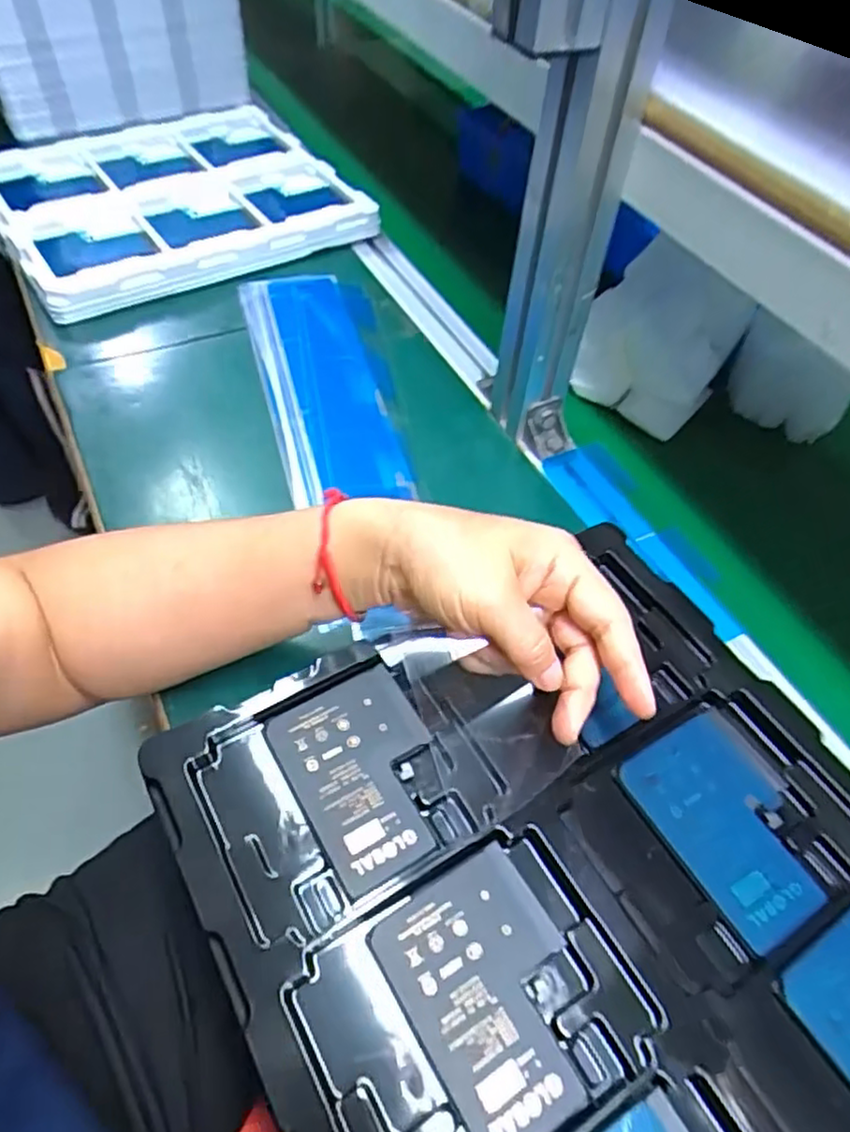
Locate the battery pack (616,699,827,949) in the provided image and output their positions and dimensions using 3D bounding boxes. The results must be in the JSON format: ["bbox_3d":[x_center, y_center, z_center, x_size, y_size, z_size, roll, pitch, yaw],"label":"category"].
[{"bbox_3d":[0.138,0.113,0.310,0.064,0.006,0.088,-24,59,-22],"label":"battery pack"}]

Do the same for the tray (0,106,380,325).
[{"bbox_3d":[-0.254,-0.368,0.692,0.328,0.033,0.289,-21,58,-20],"label":"tray"}]

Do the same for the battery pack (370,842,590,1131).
[{"bbox_3d":[0.027,0.163,0.266,0.065,0.004,0.089,-25,59,-22],"label":"battery pack"}]

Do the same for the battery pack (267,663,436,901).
[{"bbox_3d":[-0.026,0.094,0.317,0.064,0.006,0.089,-23,58,-21],"label":"battery pack"}]

